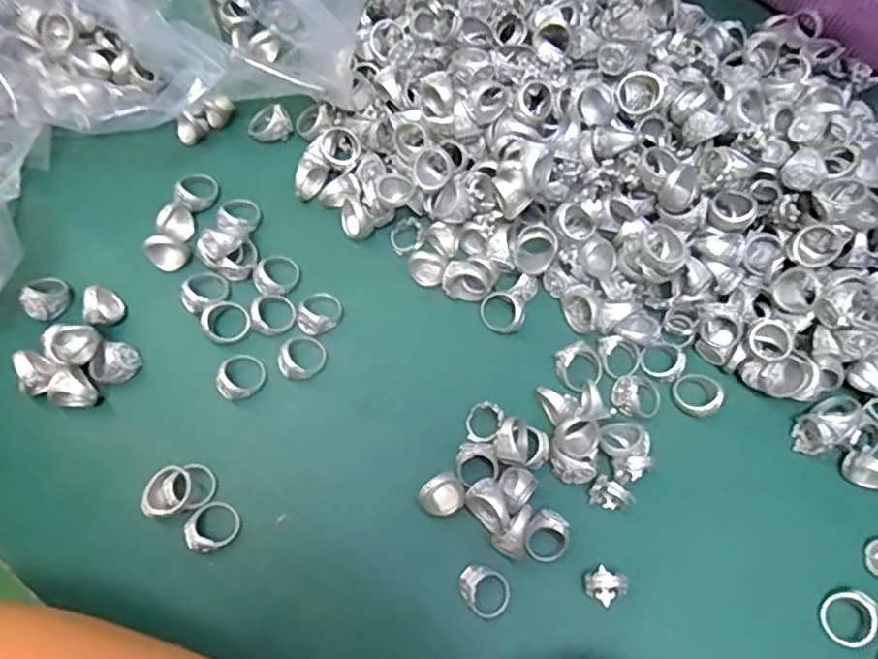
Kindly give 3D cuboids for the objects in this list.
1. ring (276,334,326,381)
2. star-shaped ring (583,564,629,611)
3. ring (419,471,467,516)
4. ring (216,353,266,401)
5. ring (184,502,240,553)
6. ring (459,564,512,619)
[{"bbox_3d":[-0.082,0.016,0.385,0.025,0.011,0.029,42,73,12],"label":"ring"},{"bbox_3d":[0.089,0.137,0.346,0.020,0.014,0.018,35,72,10],"label":"star-shaped ring"},{"bbox_3d":[0.002,0.091,0.352,0.024,0.023,0.020,-33,74,-13],"label":"ring"},{"bbox_3d":[-0.117,0.028,0.379,0.024,0.011,0.029,38,72,11],"label":"ring"},{"bbox_3d":[-0.122,0.105,0.347,0.025,0.015,0.024,1,69,-2],"label":"ring"},{"bbox_3d":[0.024,0.138,0.341,0.029,0.011,0.023,39,73,12],"label":"ring"}]

